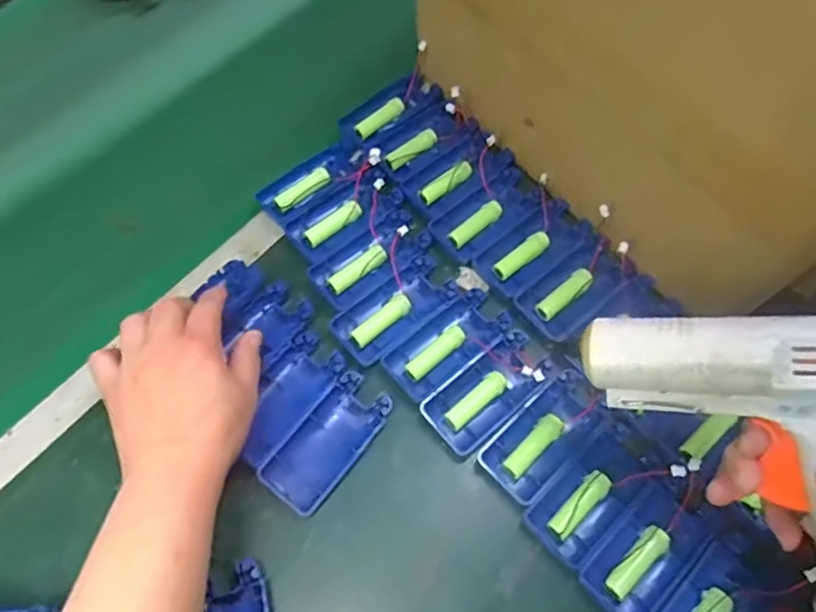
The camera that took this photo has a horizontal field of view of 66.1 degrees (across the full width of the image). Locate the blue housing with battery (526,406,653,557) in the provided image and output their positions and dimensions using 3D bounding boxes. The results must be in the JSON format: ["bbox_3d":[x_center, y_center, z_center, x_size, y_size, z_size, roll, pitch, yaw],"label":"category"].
[{"bbox_3d":[0.127,0.121,0.411,0.099,0.014,0.051,-40,70,-18],"label":"blue housing with battery"}]

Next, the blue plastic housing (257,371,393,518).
[{"bbox_3d":[-0.053,0.091,0.420,0.045,0.011,0.093,35,69,16],"label":"blue plastic housing"}]

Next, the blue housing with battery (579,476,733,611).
[{"bbox_3d":[0.154,0.151,0.392,0.047,0.015,0.095,42,71,18],"label":"blue housing with battery"}]

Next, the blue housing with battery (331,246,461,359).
[{"bbox_3d":[-0.004,0.001,0.468,0.103,0.014,0.053,-30,67,-14],"label":"blue housing with battery"}]

